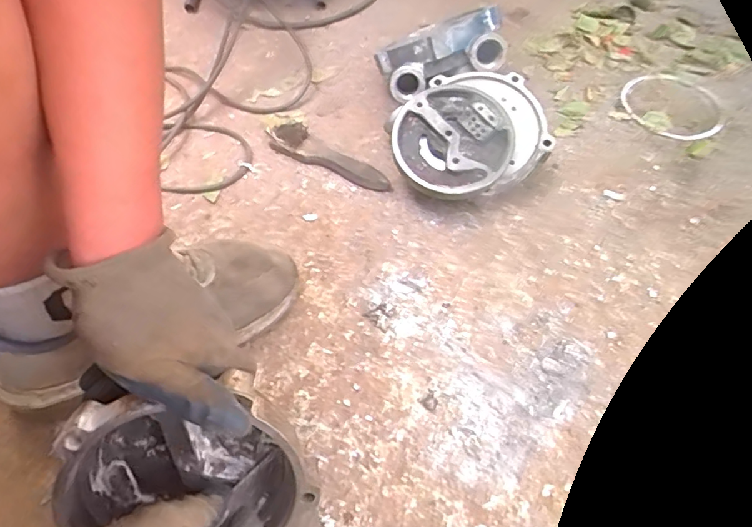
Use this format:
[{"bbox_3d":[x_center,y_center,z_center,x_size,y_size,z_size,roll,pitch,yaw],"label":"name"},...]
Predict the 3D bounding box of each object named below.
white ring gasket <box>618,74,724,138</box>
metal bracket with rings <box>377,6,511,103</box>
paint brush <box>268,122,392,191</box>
[{"bbox_3d":[0.429,-0.238,0.713,0.132,0.014,0.132,11,59,7],"label":"white ring gasket"},{"bbox_3d":[0.086,-0.285,0.659,0.174,0.068,0.096,-15,57,15],"label":"metal bracket with rings"},{"bbox_3d":[-0.064,-0.141,0.659,0.179,0.023,0.046,34,64,19],"label":"paint brush"}]

